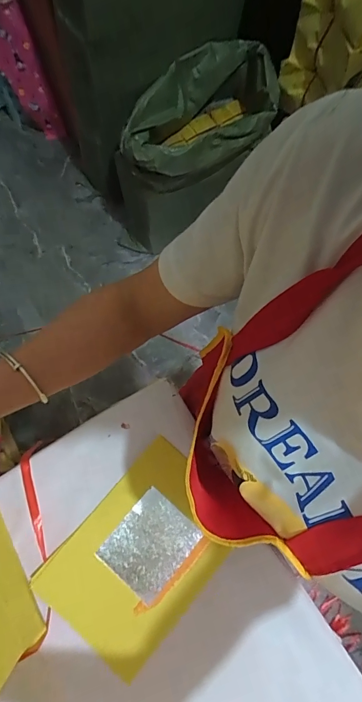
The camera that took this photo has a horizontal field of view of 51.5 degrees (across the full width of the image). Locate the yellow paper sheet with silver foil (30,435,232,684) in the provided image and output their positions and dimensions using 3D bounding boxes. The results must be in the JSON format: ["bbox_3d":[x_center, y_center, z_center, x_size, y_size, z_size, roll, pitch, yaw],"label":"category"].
[{"bbox_3d":[-0.045,0.243,0.460,0.156,0.009,0.216,42,77,9],"label":"yellow paper sheet with silver foil"}]

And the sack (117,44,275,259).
[{"bbox_3d":[0.051,-0.686,1.364,0.631,0.535,0.305,-39,79,-12],"label":"sack"}]

